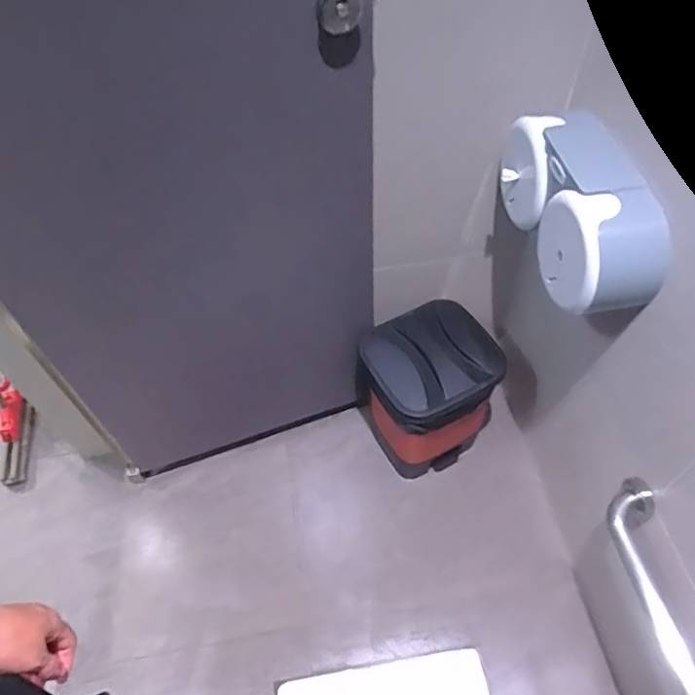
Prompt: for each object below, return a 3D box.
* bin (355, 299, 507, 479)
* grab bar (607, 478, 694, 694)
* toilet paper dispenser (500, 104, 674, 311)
[{"bbox_3d":[0.198,0.105,1.331,0.304,0.356,0.267,-19,56,-11],"label":"bin"},{"bbox_3d":[0.485,0.404,0.833,0.084,0.059,0.418,-8,54,-5],"label":"grab bar"},{"bbox_3d":[0.372,-0.234,0.940,0.139,0.175,0.385,-8,54,-5],"label":"toilet paper dispenser"}]

